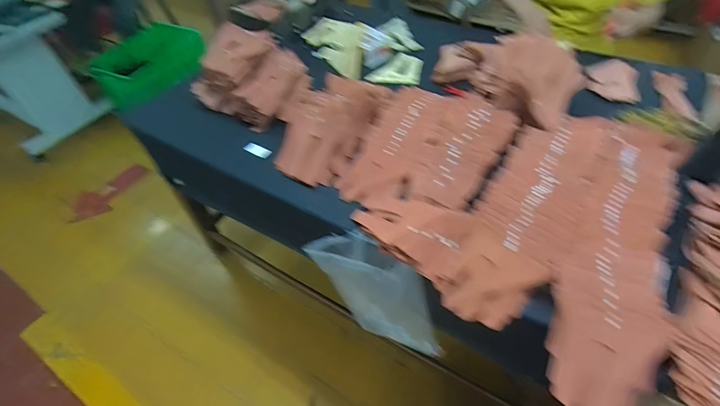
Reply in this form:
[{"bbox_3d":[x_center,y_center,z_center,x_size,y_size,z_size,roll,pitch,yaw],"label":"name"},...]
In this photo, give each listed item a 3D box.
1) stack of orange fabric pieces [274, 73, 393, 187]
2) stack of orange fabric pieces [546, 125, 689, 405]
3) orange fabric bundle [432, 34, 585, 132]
[{"bbox_3d":[-0.076,-0.222,0.997,0.242,0.100,0.377,20,55,20],"label":"stack of orange fabric pieces"},{"bbox_3d":[0.505,0.072,0.719,0.184,0.067,0.665,23,57,22],"label":"stack of orange fabric pieces"},{"bbox_3d":[0.381,-0.380,1.007,0.182,0.156,0.458,-24,53,-13],"label":"orange fabric bundle"}]

